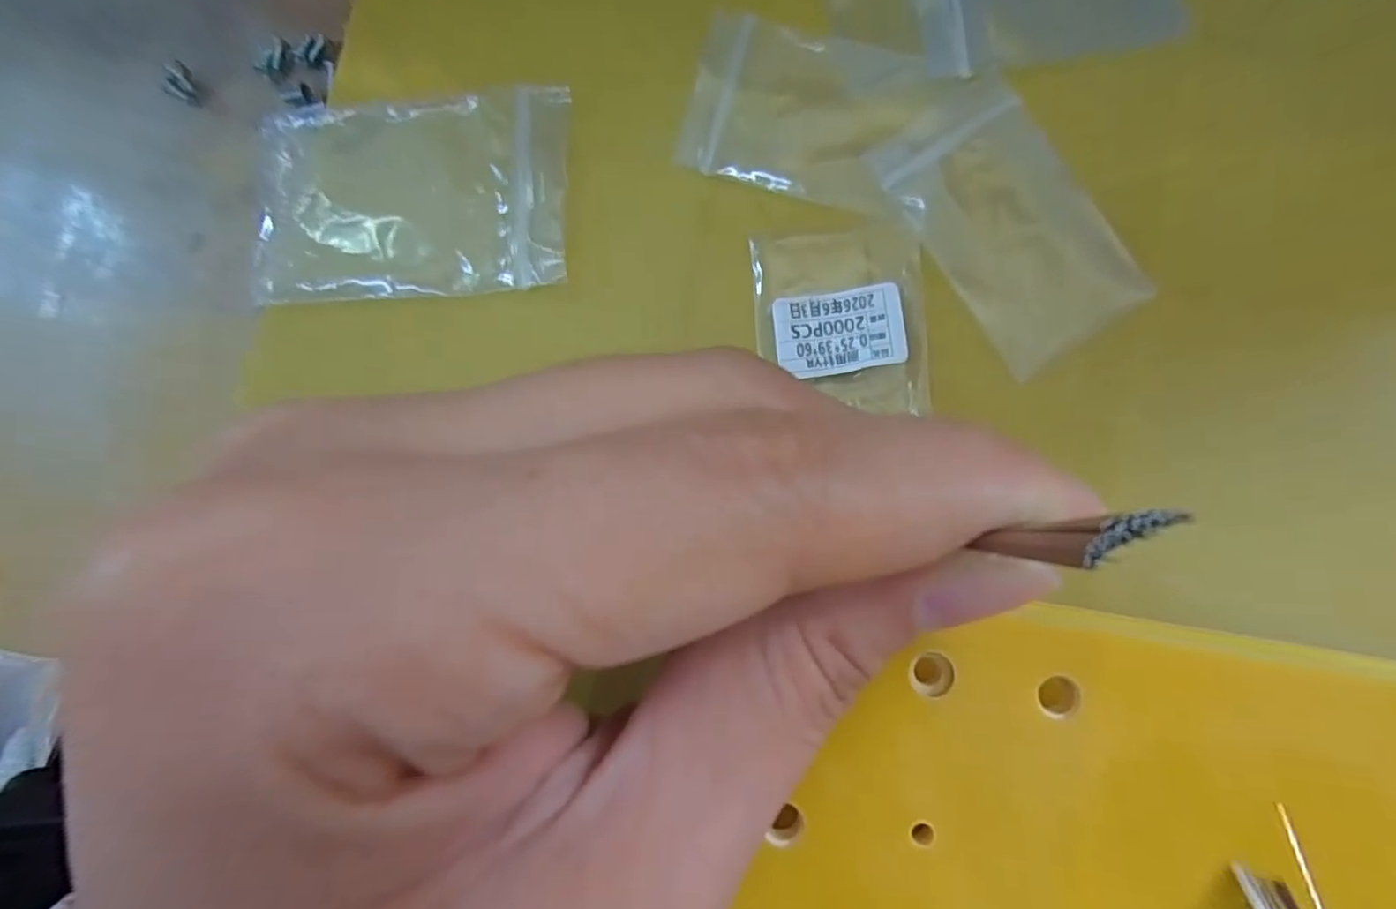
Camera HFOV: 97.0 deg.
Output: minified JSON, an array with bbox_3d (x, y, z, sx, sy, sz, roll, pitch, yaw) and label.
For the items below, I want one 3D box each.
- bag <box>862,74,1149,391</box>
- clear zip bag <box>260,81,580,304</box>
[{"bbox_3d":[0.074,-0.055,0.146,0.037,0.004,0.065,-34,88,2],"label":"bag"},{"bbox_3d":[-0.070,-0.067,0.156,0.074,0.008,0.058,-4,75,-2],"label":"clear zip bag"}]

